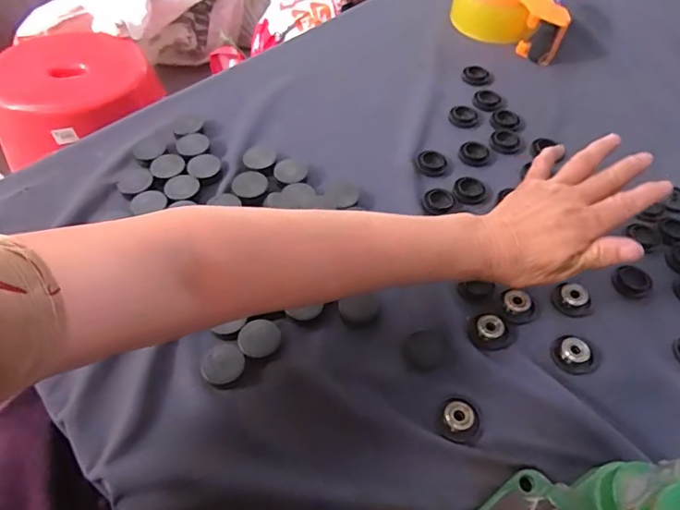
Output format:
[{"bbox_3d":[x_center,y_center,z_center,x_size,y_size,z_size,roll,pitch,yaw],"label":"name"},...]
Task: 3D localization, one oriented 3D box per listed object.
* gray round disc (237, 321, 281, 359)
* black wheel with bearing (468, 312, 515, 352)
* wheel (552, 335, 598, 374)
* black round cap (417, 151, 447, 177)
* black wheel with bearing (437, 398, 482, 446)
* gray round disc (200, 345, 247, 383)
[{"bbox_3d":[-0.065,0.068,0.414,0.033,0.008,0.028,-13,56,-12],"label":"gray round disc"},{"bbox_3d":[0.126,0.064,0.424,0.036,0.012,0.030,22,57,12],"label":"black wheel with bearing"},{"bbox_3d":[0.192,0.080,0.415,0.034,0.015,0.028,22,57,12],"label":"wheel"},{"bbox_3d":[0.098,-0.096,0.540,0.032,0.010,0.032,1,55,-2],"label":"black round cap"},{"bbox_3d":[0.089,0.122,0.379,0.033,0.011,0.031,1,55,-2],"label":"black wheel with bearing"},{"bbox_3d":[-0.092,0.085,0.400,0.033,0.004,0.030,1,55,-2],"label":"gray round disc"}]

